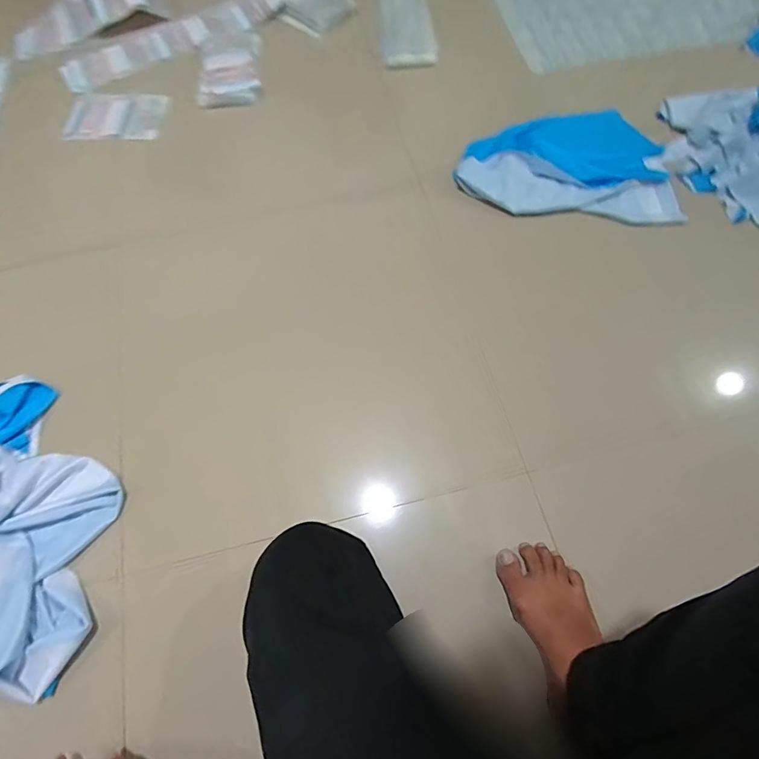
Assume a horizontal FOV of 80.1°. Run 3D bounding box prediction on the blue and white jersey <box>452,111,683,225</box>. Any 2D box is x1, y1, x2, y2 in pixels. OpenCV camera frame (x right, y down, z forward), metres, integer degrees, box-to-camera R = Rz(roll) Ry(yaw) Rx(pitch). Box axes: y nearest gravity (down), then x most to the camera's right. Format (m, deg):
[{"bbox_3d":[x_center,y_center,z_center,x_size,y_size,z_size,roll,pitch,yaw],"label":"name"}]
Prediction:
[{"bbox_3d":[0.363,-0.421,0.870,0.402,0.062,0.218,8,70,4],"label":"blue and white jersey"}]

